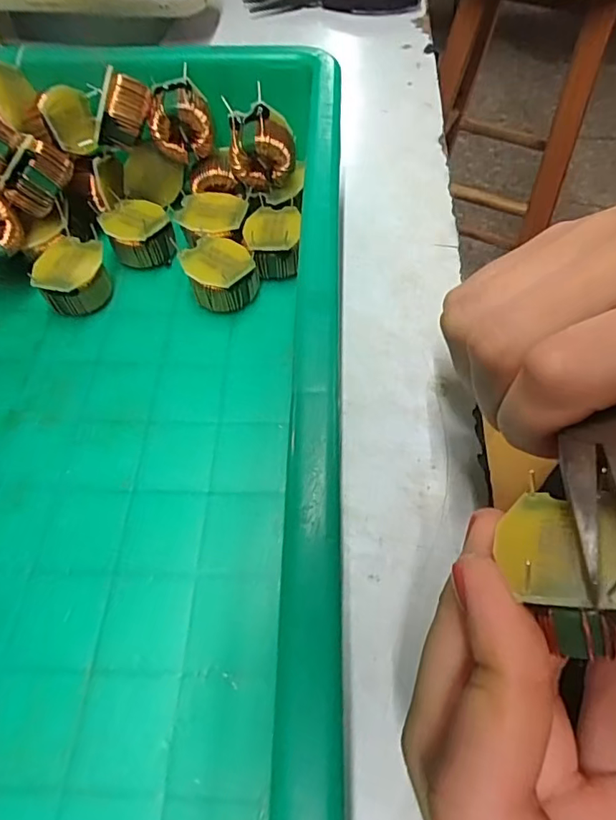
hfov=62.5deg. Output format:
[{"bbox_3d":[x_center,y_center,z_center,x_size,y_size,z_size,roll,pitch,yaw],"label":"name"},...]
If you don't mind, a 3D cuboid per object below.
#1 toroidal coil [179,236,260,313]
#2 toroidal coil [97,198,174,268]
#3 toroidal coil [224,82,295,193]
[{"bbox_3d":[-0.037,-0.056,0.216,0.028,0.021,0.030,0,57,0],"label":"toroidal coil"},{"bbox_3d":[-0.077,-0.080,0.231,0.026,0.020,0.031,-26,61,-15],"label":"toroidal coil"},{"bbox_3d":[-0.020,-0.114,0.219,0.027,0.032,0.018,1,57,1],"label":"toroidal coil"}]

